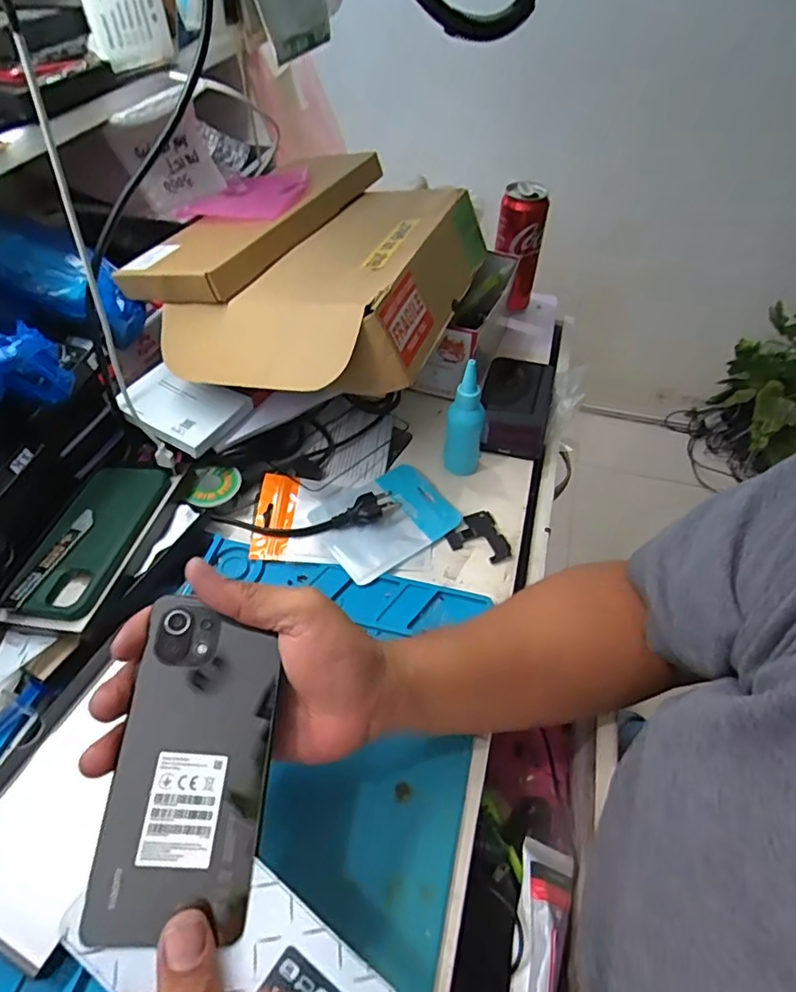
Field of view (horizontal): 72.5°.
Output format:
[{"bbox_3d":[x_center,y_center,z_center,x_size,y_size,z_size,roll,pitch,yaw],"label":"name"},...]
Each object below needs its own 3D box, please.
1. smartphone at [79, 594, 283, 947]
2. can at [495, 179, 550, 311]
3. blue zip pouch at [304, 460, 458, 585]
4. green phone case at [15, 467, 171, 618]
[{"bbox_3d":[-0.103,0.132,0.277,0.072,0.004,0.149,7,66,-9],"label":"smartphone"},{"bbox_3d":[0.150,-0.308,0.692,0.059,0.144,0.056,1,51,-1],"label":"can"},{"bbox_3d":[-0.011,0.019,0.500,0.119,0.007,0.090,-31,58,-24],"label":"blue zip pouch"},{"bbox_3d":[-0.253,0.031,0.452,0.078,0.013,0.148,11,51,7],"label":"green phone case"}]

